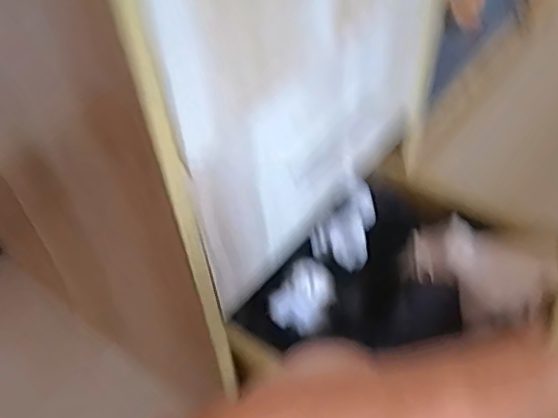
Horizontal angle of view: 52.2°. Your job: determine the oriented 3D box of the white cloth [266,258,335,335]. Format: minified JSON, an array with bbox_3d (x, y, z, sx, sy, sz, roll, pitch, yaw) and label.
[{"bbox_3d":[0.029,0.096,0.622,0.056,0.041,0.076,31,59,28],"label":"white cloth"}]

